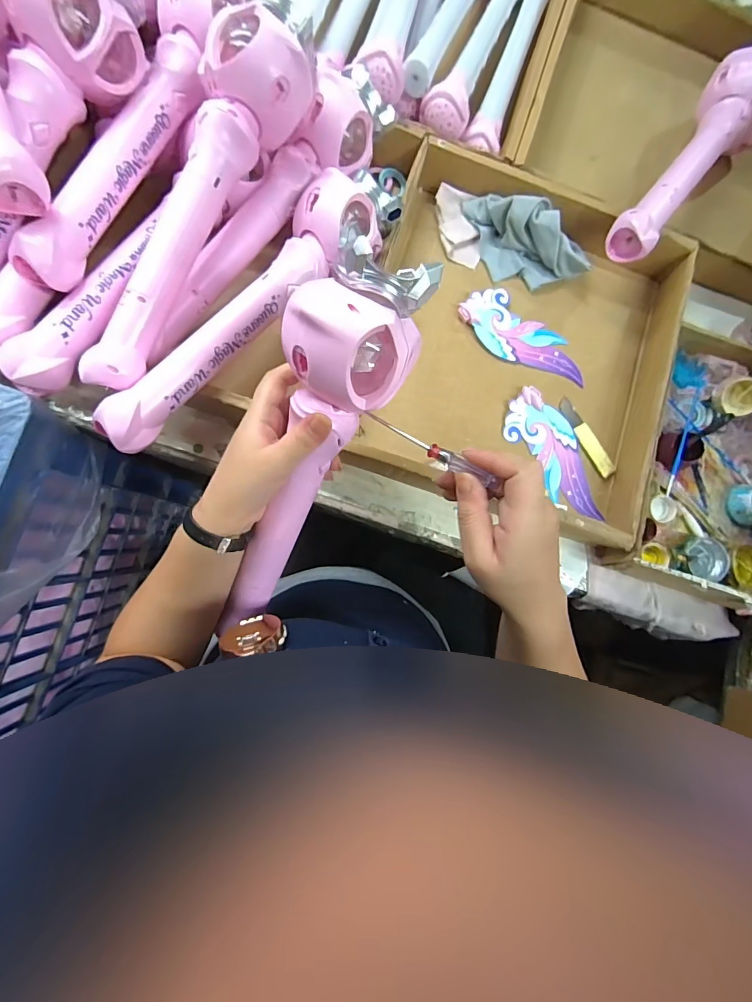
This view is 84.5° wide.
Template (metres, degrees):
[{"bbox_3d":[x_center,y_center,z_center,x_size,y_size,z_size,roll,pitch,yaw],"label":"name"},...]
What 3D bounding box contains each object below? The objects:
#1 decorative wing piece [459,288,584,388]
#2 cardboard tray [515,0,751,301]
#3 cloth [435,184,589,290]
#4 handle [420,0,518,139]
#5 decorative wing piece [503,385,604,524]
[{"bbox_3d":[0.178,-0.194,0.500,0.166,0.007,0.071,36,82,-4],"label":"decorative wing piece"},{"bbox_3d":[0.390,-0.471,0.524,0.376,0.070,0.389,20,82,-3],"label":"cardboard tray"},{"bbox_3d":[0.157,-0.313,0.490,0.194,0.053,0.074,25,82,-2],"label":"cloth"},{"bbox_3d":[0.126,-0.563,0.491,0.052,0.049,0.305,21,82,-3],"label":"handle"},{"bbox_3d":[0.214,-0.053,0.483,0.066,0.013,0.167,-38,88,-8],"label":"decorative wing piece"}]

